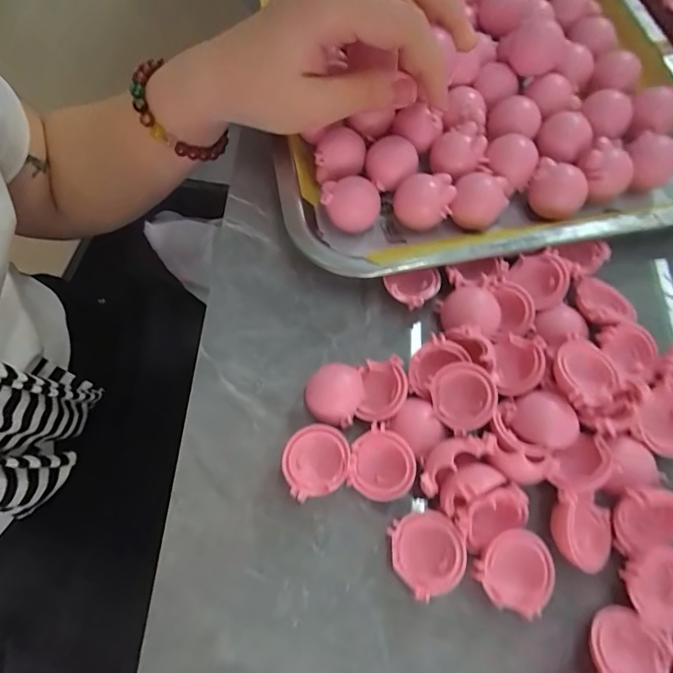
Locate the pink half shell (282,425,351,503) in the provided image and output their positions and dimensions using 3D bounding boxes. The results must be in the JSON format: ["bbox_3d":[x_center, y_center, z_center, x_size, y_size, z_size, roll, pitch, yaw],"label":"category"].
[{"bbox_3d":[-0.008,0.057,0.201,0.029,0.015,0.029,-2,62,3],"label":"pink half shell"}]

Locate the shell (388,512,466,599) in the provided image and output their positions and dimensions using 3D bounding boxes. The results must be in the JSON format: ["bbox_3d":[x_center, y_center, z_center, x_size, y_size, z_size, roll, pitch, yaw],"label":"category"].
[{"bbox_3d":[0.038,0.089,0.187,0.030,0.016,0.030,-5,68,13],"label":"shell"}]

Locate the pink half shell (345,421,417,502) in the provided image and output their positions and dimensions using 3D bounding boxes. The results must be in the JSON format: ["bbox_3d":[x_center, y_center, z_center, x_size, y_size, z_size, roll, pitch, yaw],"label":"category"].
[{"bbox_3d":[0.020,0.056,0.196,0.028,0.015,0.028,-1,73,2],"label":"pink half shell"}]

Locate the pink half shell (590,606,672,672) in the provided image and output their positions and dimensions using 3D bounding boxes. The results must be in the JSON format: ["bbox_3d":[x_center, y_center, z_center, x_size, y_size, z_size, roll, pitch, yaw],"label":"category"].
[{"bbox_3d":[0.111,0.121,0.169,0.027,0.019,0.030,13,69,6],"label":"pink half shell"}]

